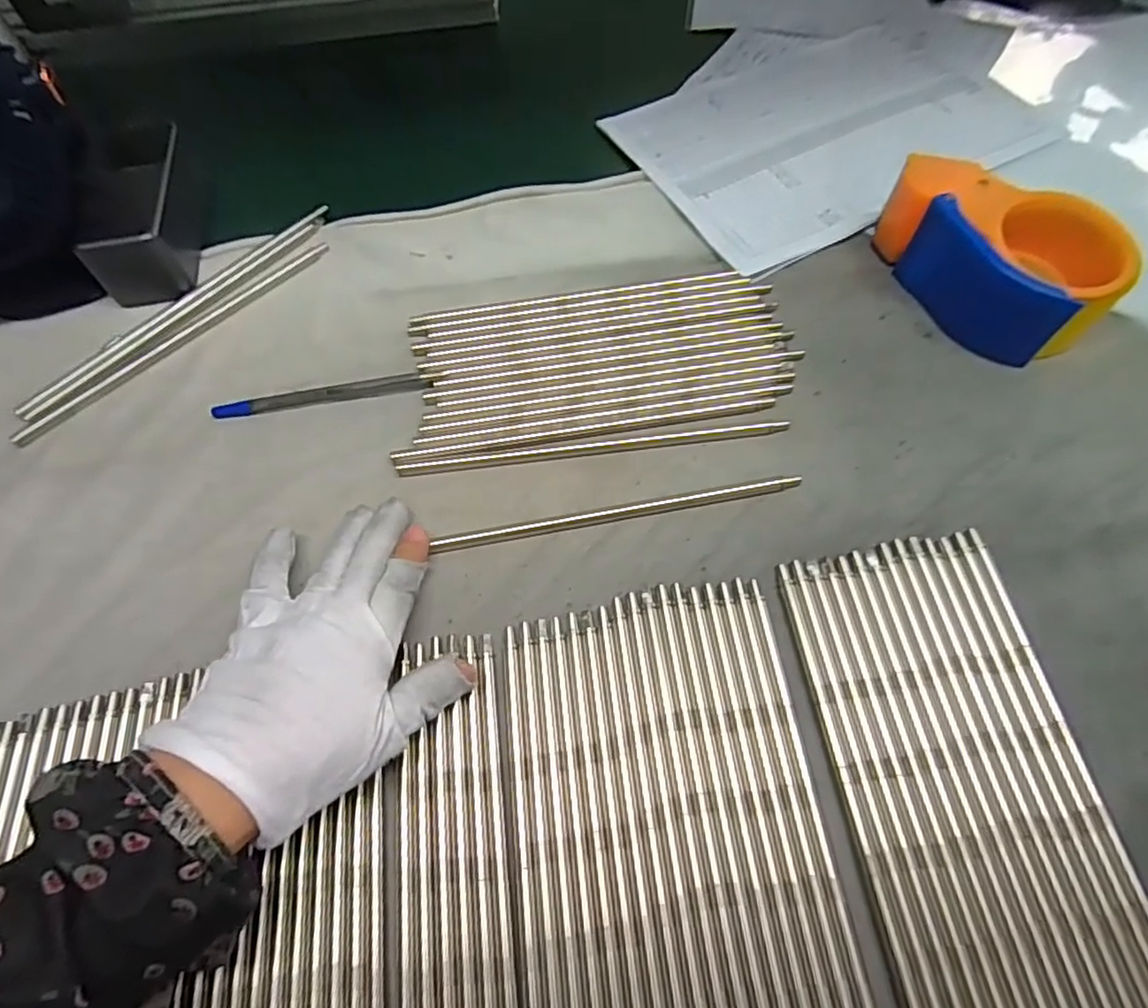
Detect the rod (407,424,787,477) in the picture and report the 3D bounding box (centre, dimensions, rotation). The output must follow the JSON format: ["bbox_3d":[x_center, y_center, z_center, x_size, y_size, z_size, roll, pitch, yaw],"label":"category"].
[{"bbox_3d":[0.012,-0.032,0.361,0.225,0.005,0.007,-7,62,-1],"label":"rod"}]

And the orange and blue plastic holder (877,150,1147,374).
[{"bbox_3d":[0.256,-0.154,0.381,0.076,0.057,0.140,-35,66,-15],"label":"orange and blue plastic holder"}]

